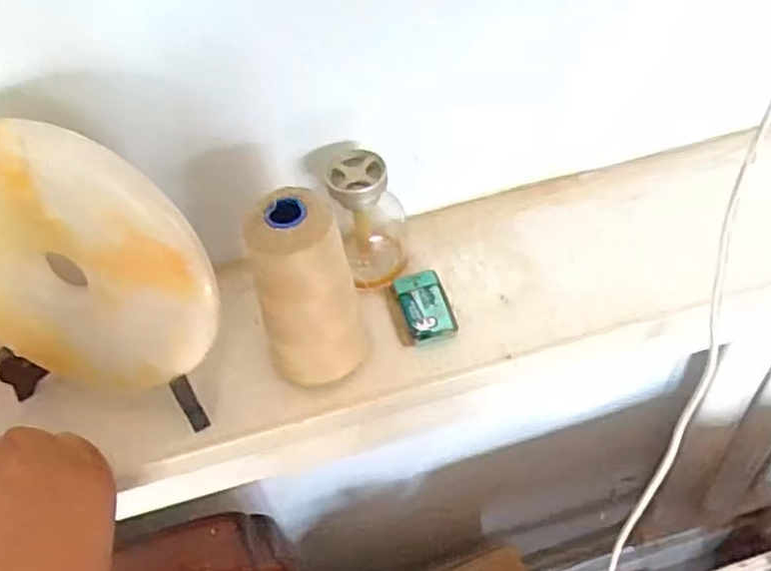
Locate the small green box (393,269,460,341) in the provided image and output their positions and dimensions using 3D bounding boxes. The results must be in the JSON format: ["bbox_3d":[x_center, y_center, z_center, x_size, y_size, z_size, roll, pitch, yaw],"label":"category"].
[{"bbox_3d":[0.024,0.011,0.430,0.028,0.007,0.050,-15,49,-7],"label":"small green box"}]

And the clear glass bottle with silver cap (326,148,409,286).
[{"bbox_3d":[-0.009,-0.038,0.427,0.040,0.078,0.035,-7,49,0],"label":"clear glass bottle with silver cap"}]

